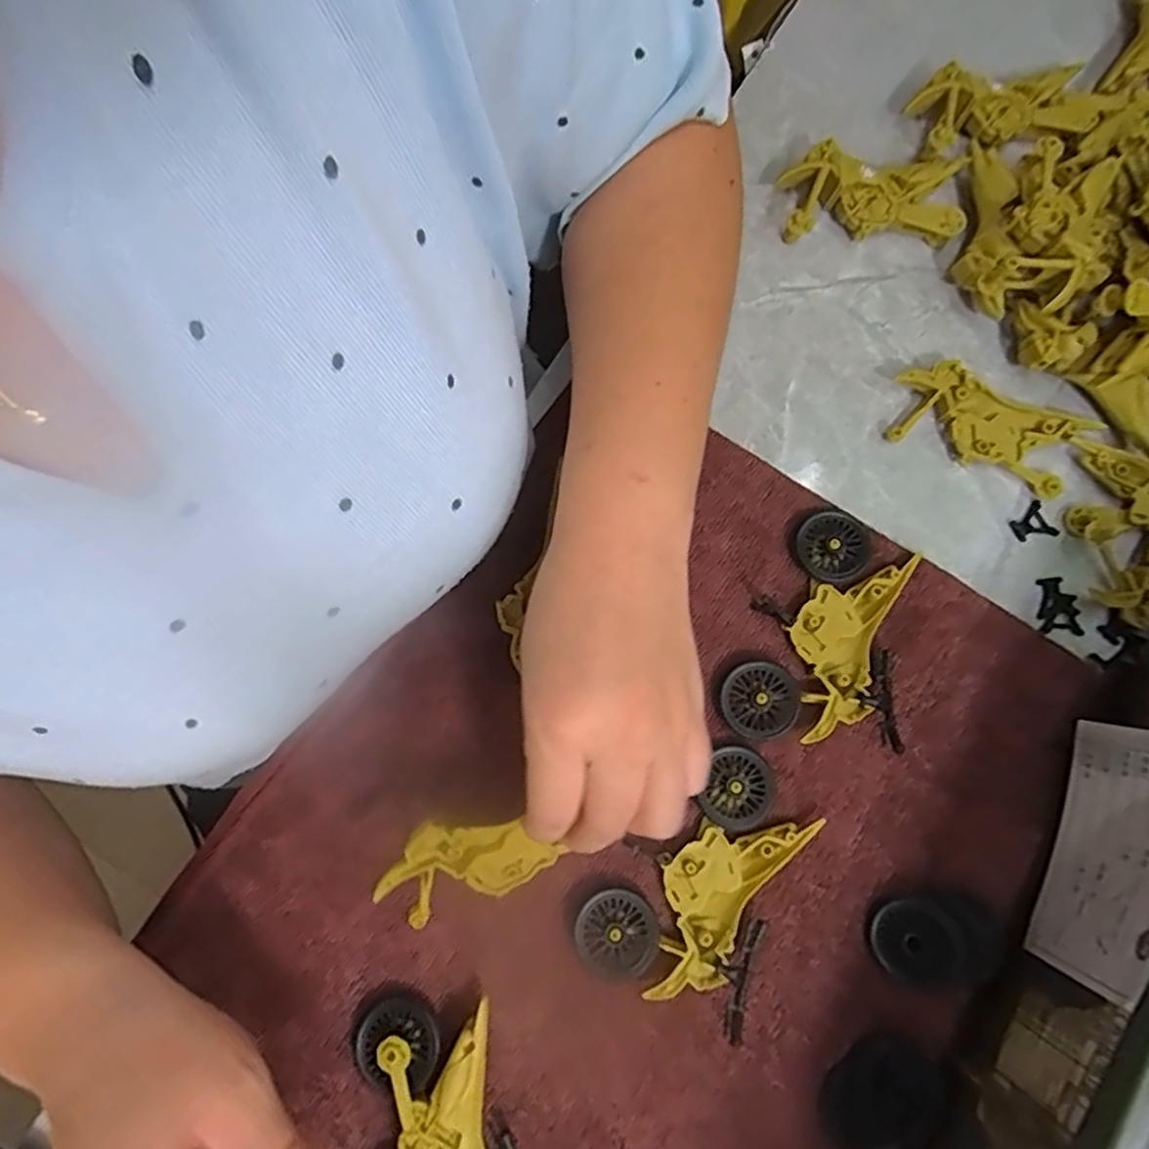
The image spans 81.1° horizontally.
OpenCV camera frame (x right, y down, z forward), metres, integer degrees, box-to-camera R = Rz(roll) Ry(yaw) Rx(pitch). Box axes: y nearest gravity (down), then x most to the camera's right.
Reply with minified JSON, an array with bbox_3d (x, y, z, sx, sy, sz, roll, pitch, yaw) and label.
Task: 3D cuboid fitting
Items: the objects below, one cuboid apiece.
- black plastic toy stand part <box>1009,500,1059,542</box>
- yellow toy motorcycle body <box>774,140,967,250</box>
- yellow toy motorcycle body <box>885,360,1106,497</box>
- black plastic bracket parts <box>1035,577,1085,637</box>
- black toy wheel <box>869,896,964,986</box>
[{"bbox_3d":[0.239,-0.027,0.349,0.020,0.004,0.020,-22,79,-4],"label":"black plastic toy stand part"},{"bbox_3d":[0.166,-0.213,0.376,0.096,0.026,0.048,1,78,0],"label":"yellow toy motorcycle body"},{"bbox_3d":[0.218,-0.079,0.356,0.092,0.015,0.048,22,79,5],"label":"yellow toy motorcycle body"},{"bbox_3d":[0.246,0.016,0.342,0.021,0.004,0.029,1,78,0],"label":"black plastic bracket parts"},{"bbox_3d":[0.151,0.163,0.298,0.035,0.008,0.035,-6,76,26],"label":"black toy wheel"}]

